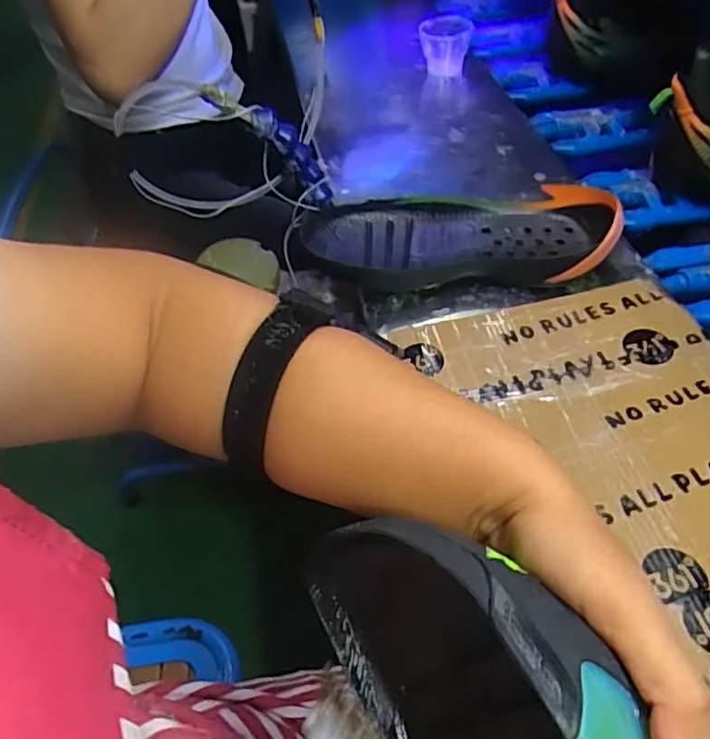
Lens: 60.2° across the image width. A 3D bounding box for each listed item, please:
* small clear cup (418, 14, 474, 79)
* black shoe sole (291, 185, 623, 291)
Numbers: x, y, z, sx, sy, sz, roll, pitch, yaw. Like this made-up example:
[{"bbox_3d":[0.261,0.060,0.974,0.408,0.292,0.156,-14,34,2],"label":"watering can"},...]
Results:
[{"bbox_3d":[0.110,-0.400,0.762,0.057,0.069,0.052,-2,49,2],"label":"small clear cup"},{"bbox_3d":[0.078,-0.115,0.512,0.257,0.047,0.098,0,49,4],"label":"black shoe sole"}]

